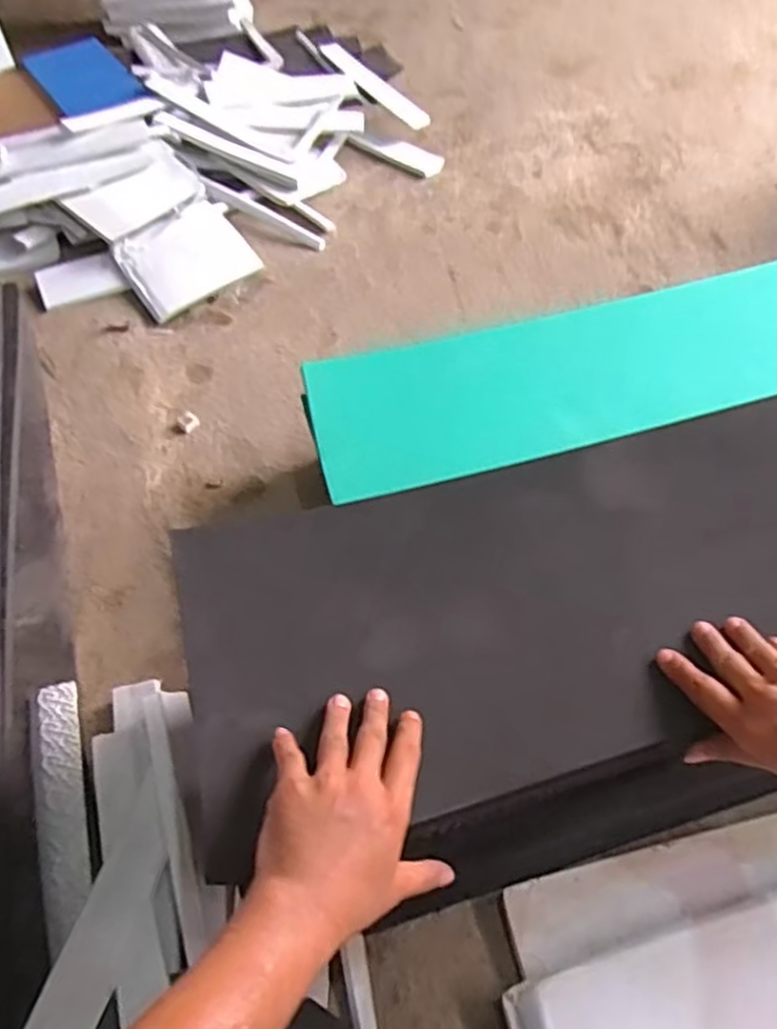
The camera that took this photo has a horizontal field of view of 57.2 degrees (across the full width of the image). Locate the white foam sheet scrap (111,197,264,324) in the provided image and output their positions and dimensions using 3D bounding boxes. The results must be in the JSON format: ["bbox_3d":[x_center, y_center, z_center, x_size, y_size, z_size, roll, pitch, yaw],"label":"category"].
[{"bbox_3d":[-0.332,-0.420,1.163,0.199,0.007,0.166,-35,81,-19],"label":"white foam sheet scrap"}]

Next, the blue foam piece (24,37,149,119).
[{"bbox_3d":[-0.543,-0.781,1.272,0.145,0.012,0.213,-35,70,-15],"label":"blue foam piece"}]

